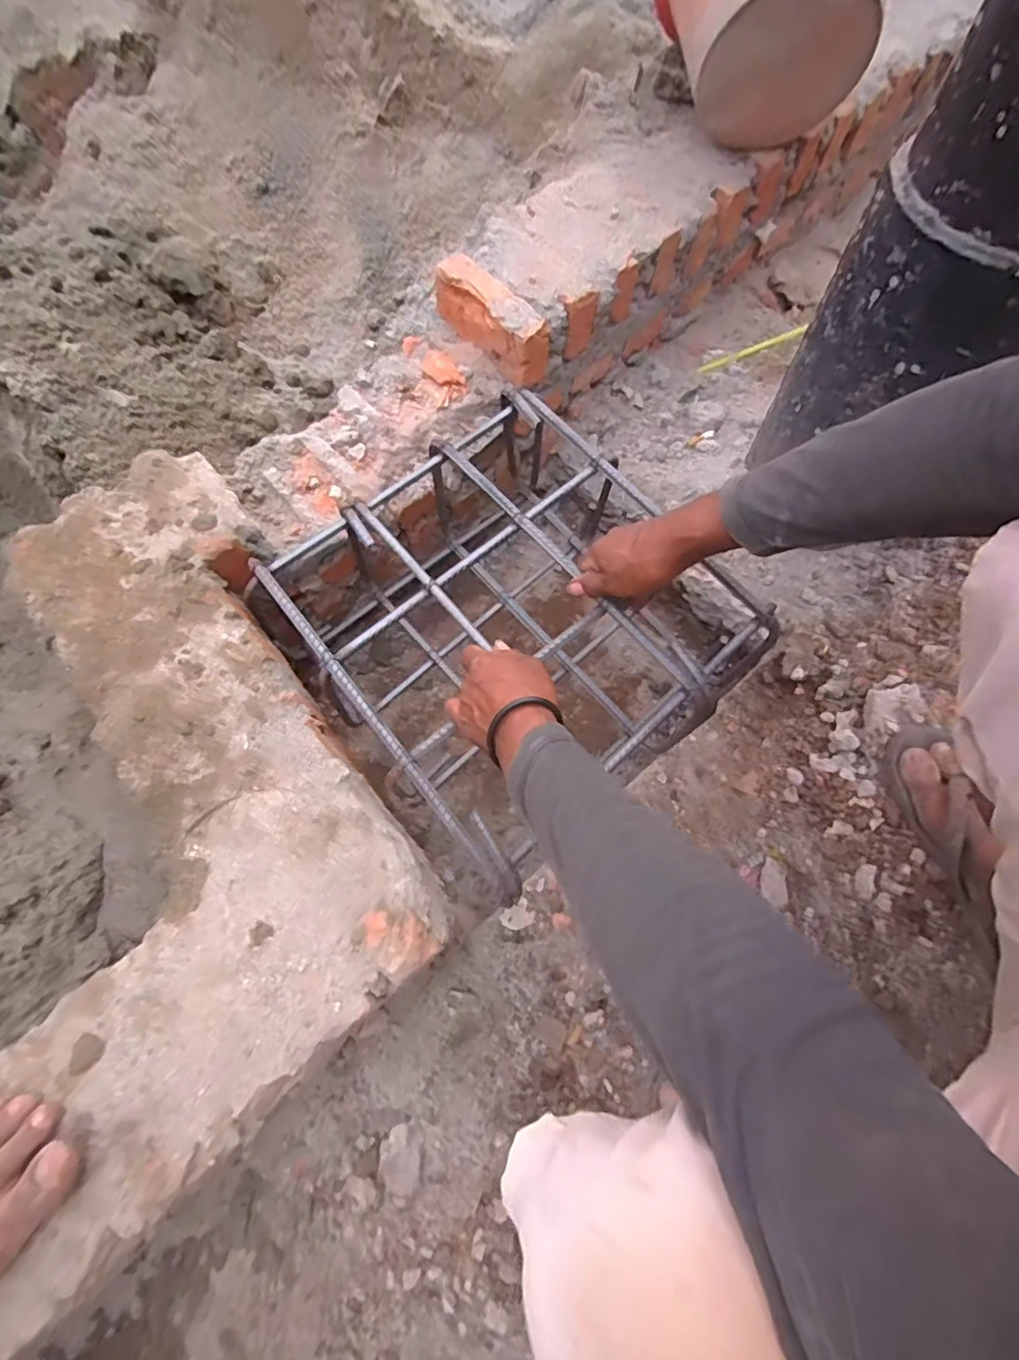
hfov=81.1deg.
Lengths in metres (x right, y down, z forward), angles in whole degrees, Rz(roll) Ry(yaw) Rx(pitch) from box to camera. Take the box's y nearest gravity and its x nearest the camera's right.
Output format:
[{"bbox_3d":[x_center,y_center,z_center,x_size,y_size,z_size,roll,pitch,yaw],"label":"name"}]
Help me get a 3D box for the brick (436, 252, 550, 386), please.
[{"bbox_3d":[-0.022,-0.430,0.716,0.150,0.075,0.046,42,75,15],"label":"brick"}]

